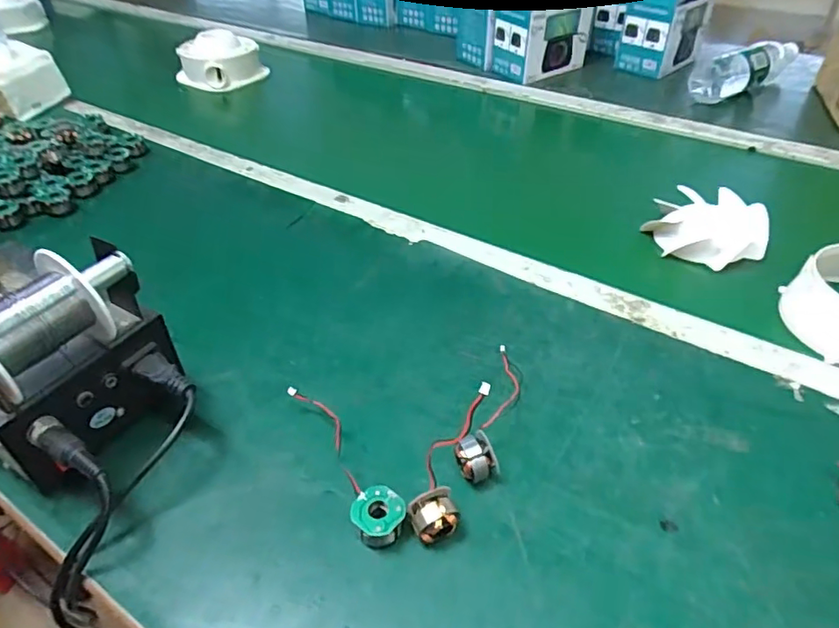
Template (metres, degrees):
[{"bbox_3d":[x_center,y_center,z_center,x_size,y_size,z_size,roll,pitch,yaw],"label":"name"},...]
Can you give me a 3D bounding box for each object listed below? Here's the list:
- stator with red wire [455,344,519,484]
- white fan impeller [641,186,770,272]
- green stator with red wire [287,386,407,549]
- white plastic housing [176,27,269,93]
[{"bbox_3d":[0.057,0.064,0.403,0.027,0.028,0.133,14,43,16],"label":"stator with red wire"},{"bbox_3d":[0.295,-0.092,0.579,0.106,0.035,0.101,14,43,15],"label":"white fan impeller"},{"bbox_3d":[-0.053,0.095,0.373,0.031,0.025,0.130,-24,46,-25],"label":"green stator with red wire"},{"bbox_3d":[-0.352,-0.441,0.975,0.102,0.068,0.129,24,46,26],"label":"white plastic housing"}]

